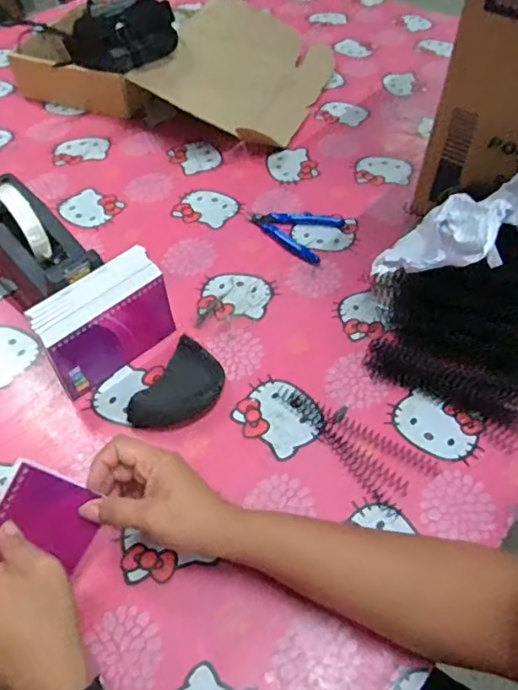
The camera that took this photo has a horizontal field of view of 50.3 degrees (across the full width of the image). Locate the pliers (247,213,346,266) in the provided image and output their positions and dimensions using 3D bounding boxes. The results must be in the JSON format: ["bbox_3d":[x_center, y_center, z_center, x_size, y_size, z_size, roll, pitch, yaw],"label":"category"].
[{"bbox_3d":[0.059,-0.153,0.708,0.093,0.010,0.114,-36,60,-25],"label":"pliers"}]

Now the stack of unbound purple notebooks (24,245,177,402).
[{"bbox_3d":[-0.152,-0.023,0.554,0.071,0.085,0.143,36,60,25],"label":"stack of unbound purple notebooks"}]

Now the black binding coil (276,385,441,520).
[{"bbox_3d":[0.079,0.089,0.513,0.157,0.011,0.059,34,59,23],"label":"black binding coil"}]

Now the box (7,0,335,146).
[{"bbox_3d":[-0.135,-0.486,0.932,0.473,0.074,0.351,15,53,11],"label":"box"}]

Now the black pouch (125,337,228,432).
[{"bbox_3d":[-0.077,0.046,0.540,0.065,0.019,0.101,27,56,19],"label":"black pouch"}]

